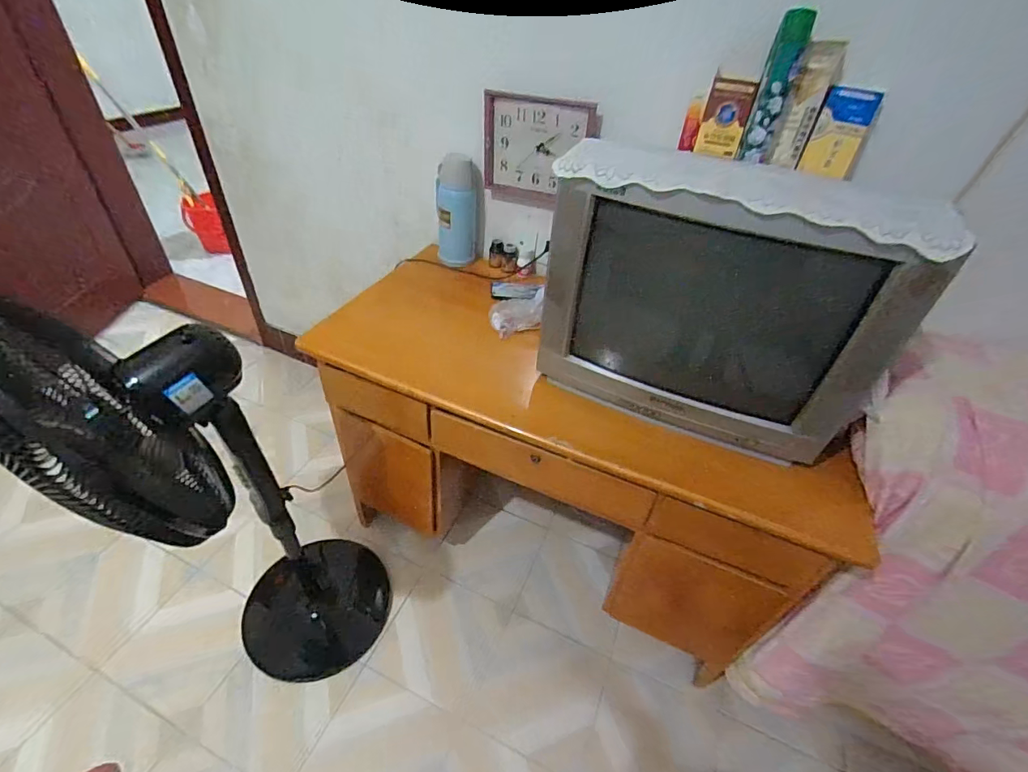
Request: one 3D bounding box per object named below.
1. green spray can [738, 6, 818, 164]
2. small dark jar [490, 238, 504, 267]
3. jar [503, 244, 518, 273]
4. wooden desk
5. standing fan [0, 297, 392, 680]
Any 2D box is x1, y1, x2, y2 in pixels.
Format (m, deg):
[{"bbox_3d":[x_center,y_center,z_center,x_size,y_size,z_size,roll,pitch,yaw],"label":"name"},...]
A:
[{"bbox_3d":[0.482,-0.542,0.863,0.057,0.231,0.058,21,34,17],"label":"green spray can"},{"bbox_3d":[-0.051,-0.390,1.371,0.042,0.068,0.041,4,40,-1],"label":"small dark jar"},{"bbox_3d":[-0.011,-0.368,1.351,0.045,0.066,0.049,4,40,-1],"label":"jar"},{"bbox_3d":[0.116,0.182,1.289,1.163,0.654,0.537,18,42,16],"label":"wooden desk"},{"bbox_3d":[-0.540,0.279,0.997,0.337,1.148,0.414,29,46,27],"label":"standing fan"}]

